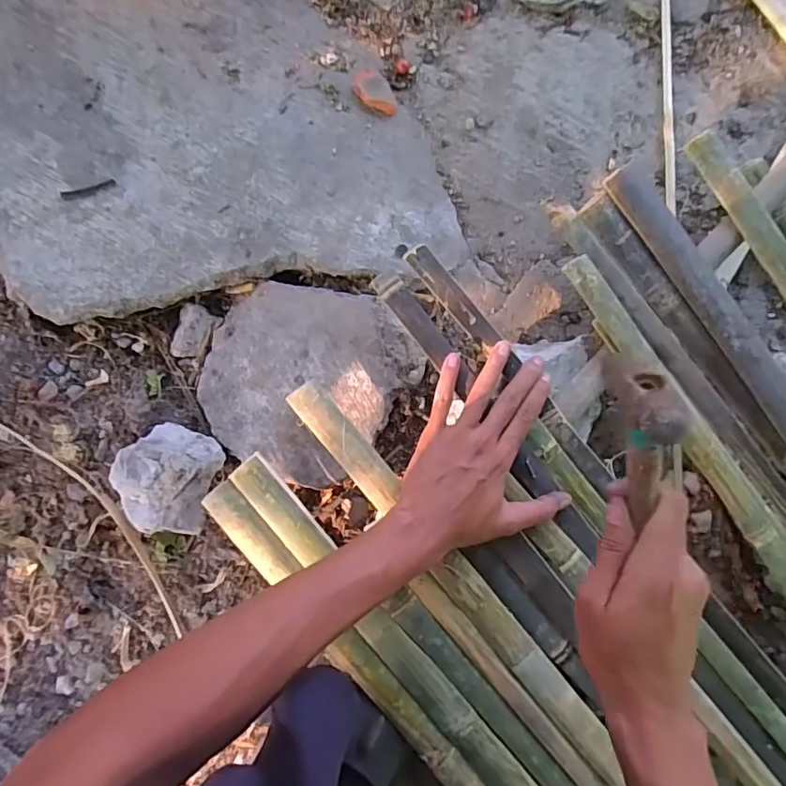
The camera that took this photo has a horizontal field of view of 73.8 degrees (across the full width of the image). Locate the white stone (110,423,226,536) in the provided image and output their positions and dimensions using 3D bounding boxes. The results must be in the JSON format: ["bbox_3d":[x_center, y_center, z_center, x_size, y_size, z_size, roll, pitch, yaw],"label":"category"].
[{"bbox_3d":[-0.218,0.082,0.500,0.087,0.040,0.099,22,90,-2],"label":"white stone"}]

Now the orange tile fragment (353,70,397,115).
[{"bbox_3d":[-0.021,-0.324,0.564,0.033,0.015,0.056,-37,90,-4],"label":"orange tile fragment"}]

